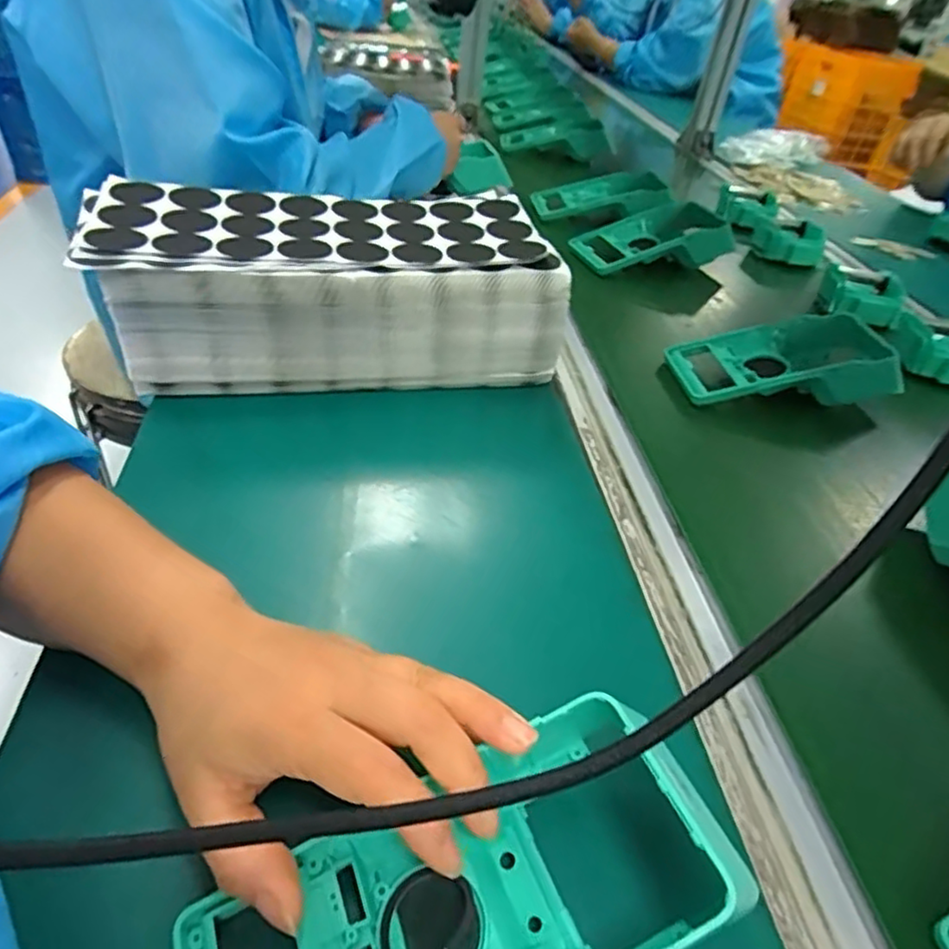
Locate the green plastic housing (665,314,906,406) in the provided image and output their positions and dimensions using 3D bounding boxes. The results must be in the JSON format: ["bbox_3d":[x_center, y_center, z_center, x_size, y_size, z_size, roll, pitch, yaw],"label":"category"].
[{"bbox_3d":[0.261,-0.105,0.549,0.169,0.049,0.091,4,40,-4],"label":"green plastic housing"}]

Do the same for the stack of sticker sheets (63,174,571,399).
[{"bbox_3d":[-0.103,-0.131,0.477,0.316,0.115,0.125,-4,41,-13],"label":"stack of sticker sheets"}]

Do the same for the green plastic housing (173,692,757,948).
[{"bbox_3d":[0.000,0.151,0.222,0.193,0.025,0.087,-16,45,-22],"label":"green plastic housing"}]

